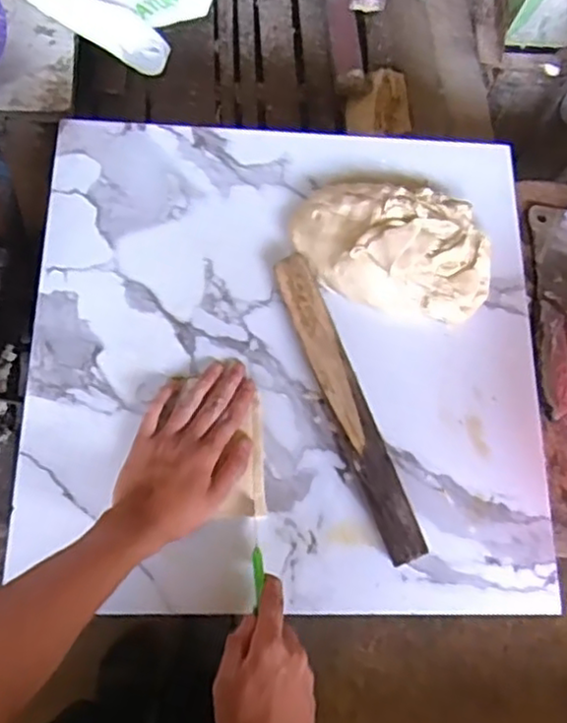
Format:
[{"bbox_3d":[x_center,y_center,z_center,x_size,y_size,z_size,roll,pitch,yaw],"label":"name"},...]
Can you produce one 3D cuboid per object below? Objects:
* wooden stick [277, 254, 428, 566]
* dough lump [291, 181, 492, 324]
[{"bbox_3d":[0.058,0.036,0.635,0.037,0.035,0.303,-18,77,-12],"label":"wooden stick"},{"bbox_3d":[0.110,-0.120,0.678,0.198,0.047,0.139,8,73,-5],"label":"dough lump"}]

